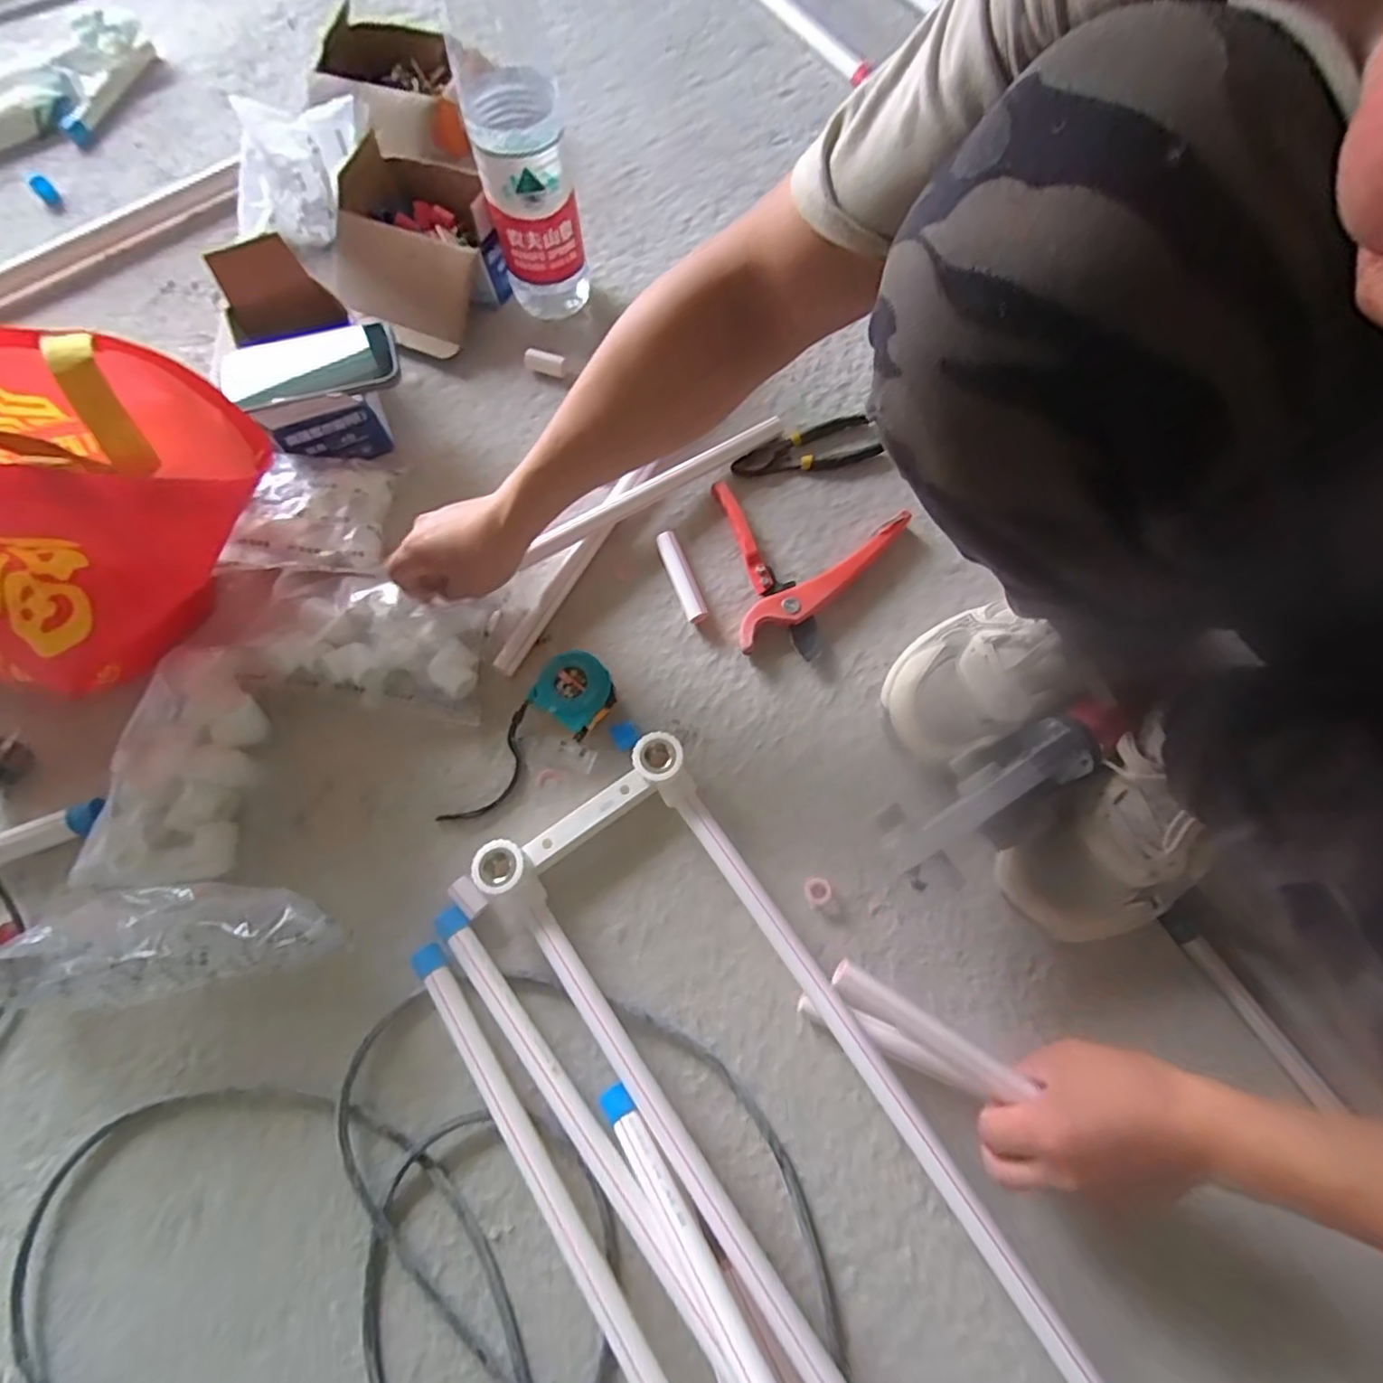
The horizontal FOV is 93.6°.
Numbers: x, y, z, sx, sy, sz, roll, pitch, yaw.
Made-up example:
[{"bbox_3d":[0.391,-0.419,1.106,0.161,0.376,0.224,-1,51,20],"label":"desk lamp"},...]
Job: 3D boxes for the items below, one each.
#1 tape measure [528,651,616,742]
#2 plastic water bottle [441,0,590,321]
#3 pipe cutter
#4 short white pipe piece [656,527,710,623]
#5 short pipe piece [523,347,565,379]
[{"bbox_3d":[-0.102,0.001,0.571,0.061,0.038,0.061,39,76,13],"label":"tape measure"},{"bbox_3d":[-0.160,-0.507,0.606,0.086,0.309,0.086,-13,72,-4],"label":"plastic water bottle"},{"bbox_3d":[0.096,-0.111,0.617,0.180,0.021,0.164,14,72,5],"label":"pipe cutter"},{"bbox_3d":[-0.010,-0.109,0.622,0.022,0.020,0.092,-21,72,-6],"label":"short white pipe piece"},{"bbox_3d":[-0.159,-0.356,0.702,0.044,0.019,0.019,11,72,4],"label":"short pipe piece"}]

